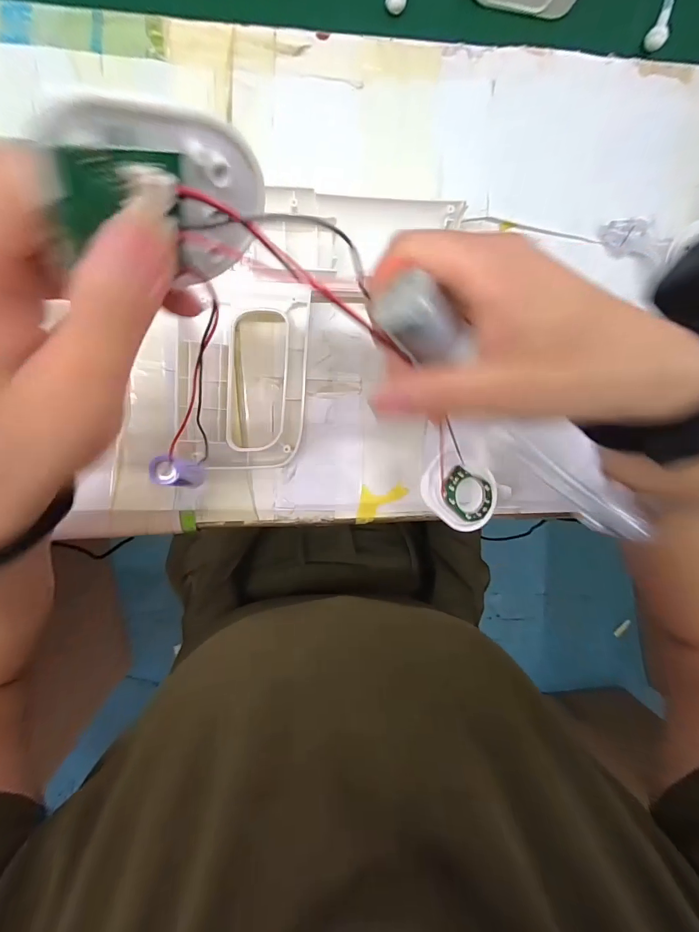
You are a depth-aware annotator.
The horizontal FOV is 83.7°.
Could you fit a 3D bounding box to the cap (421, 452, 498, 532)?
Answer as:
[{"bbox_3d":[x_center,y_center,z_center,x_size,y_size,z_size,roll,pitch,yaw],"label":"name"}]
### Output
[{"bbox_3d":[0.074,0.017,0.261,0.055,0.017,0.044,29,92,-9],"label":"cap"}]

